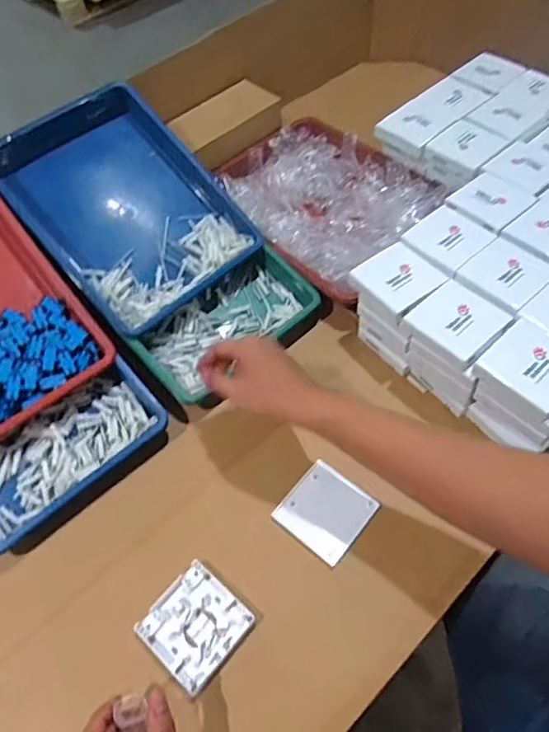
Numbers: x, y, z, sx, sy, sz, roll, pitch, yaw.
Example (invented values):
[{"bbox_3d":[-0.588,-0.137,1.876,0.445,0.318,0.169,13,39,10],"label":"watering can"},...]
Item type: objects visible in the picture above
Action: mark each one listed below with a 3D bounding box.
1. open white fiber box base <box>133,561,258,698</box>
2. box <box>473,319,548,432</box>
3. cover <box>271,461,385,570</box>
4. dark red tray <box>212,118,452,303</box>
[{"bbox_3d":[-0.078,0.253,0.504,0.088,0.011,0.087,36,65,24],"label":"open white fiber box base"},{"bbox_3d":[0.272,0.006,0.539,0.085,0.034,0.093,-40,62,-20],"label":"box"},{"bbox_3d":[0.056,0.158,0.564,0.087,0.015,0.087,34,60,26],"label":"cover"},{"bbox_3d":[0.084,-0.249,0.792,0.249,0.058,0.340,-33,60,-17],"label":"dark red tray"}]

